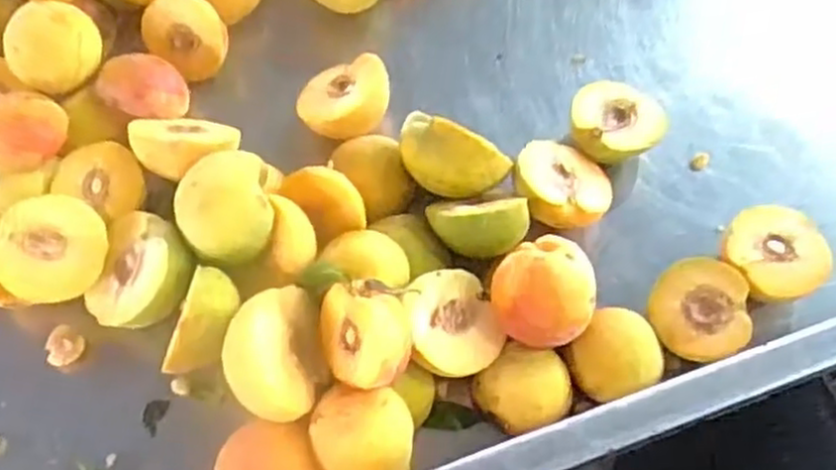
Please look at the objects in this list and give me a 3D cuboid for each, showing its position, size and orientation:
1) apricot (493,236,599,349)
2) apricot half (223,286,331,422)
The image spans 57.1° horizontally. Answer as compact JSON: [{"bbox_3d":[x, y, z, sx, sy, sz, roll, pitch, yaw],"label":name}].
[{"bbox_3d":[0.069,0.031,0.416,0.059,0.043,0.052,-32,67,-14],"label":"apricot"},{"bbox_3d":[-0.074,0.062,0.399,0.049,0.040,0.066,-11,64,-5],"label":"apricot half"}]

